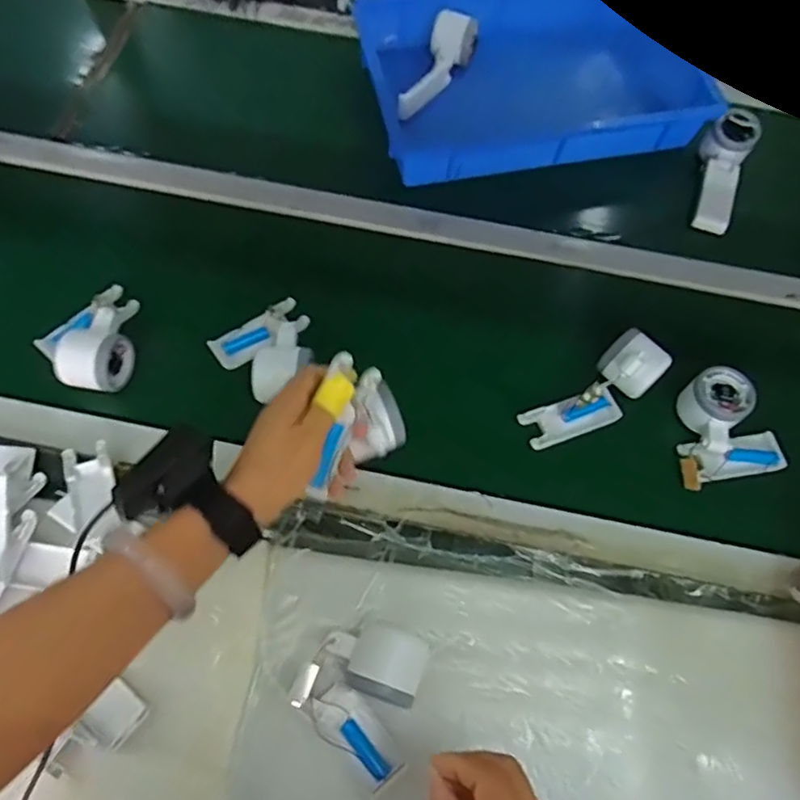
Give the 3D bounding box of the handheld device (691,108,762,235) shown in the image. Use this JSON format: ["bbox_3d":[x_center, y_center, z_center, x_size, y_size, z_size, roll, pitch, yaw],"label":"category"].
[{"bbox_3d":[0.407,-0.286,0.770,0.055,0.039,0.162,17,81,5],"label":"handheld device"}]

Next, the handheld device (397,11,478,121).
[{"bbox_3d":[0.051,-0.447,0.821,0.060,0.041,0.187,20,66,7],"label":"handheld device"}]

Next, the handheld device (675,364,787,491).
[{"bbox_3d":[0.329,0.025,0.615,0.107,0.045,0.107,-14,66,-8],"label":"handheld device"}]

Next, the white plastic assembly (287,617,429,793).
[{"bbox_3d":[-0.024,0.239,0.507,0.104,0.037,0.102,33,68,13],"label":"white plastic assembly"}]

